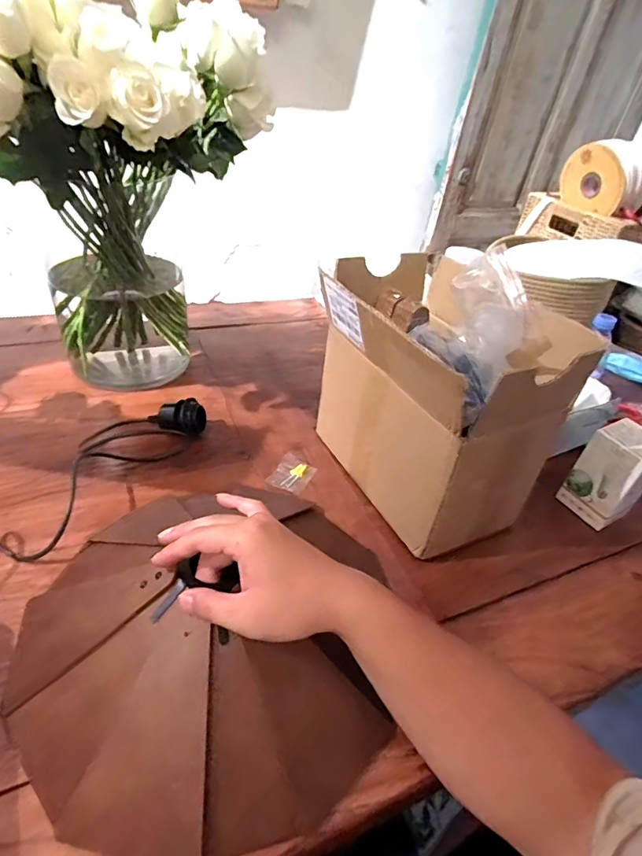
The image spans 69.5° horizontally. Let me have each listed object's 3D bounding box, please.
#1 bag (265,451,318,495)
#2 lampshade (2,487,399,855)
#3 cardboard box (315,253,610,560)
[{"bbox_3d":[-0.037,0.059,0.614,0.047,0.015,0.058,22,40,17],"label":"bag"},{"bbox_3d":[-0.097,0.152,0.415,0.310,0.092,0.327,8,38,1],"label":"lampshade"},{"bbox_3d":[0.129,-0.037,0.554,0.195,0.238,0.264,-13,43,-24],"label":"cardboard box"}]

